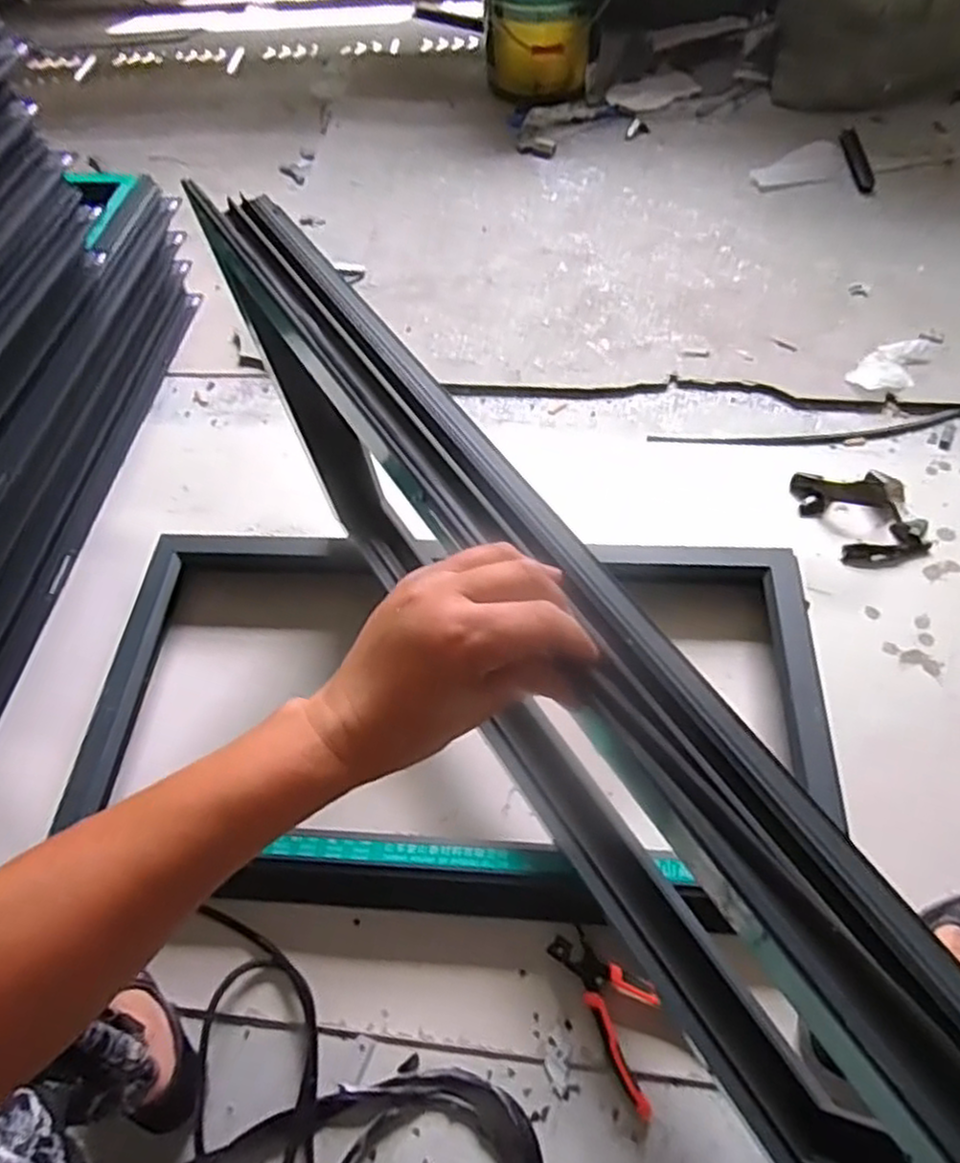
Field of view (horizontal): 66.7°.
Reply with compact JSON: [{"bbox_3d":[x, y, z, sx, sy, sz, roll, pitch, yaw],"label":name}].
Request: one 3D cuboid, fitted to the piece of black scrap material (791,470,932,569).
[{"bbox_3d":[0.547,-0.102,1.042,0.136,0.030,0.175,-19,59,-7],"label":"piece of black scrap material"}]

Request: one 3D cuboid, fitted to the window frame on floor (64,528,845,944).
[{"bbox_3d":[-0.031,0.138,0.878,0.867,0.070,0.471,1,57,8],"label":"window frame on floor"}]

